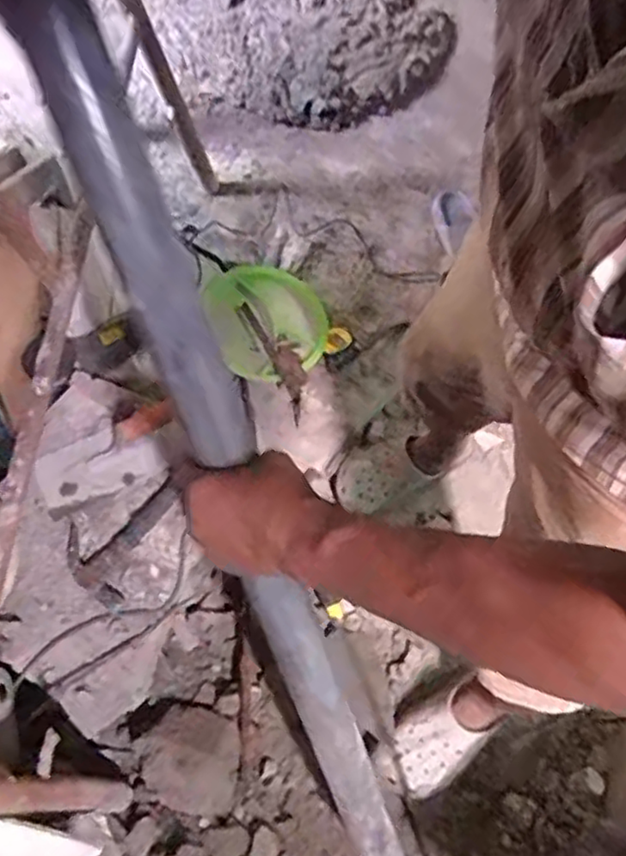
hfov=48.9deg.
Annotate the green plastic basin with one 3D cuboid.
[{"bbox_3d":[-0.090,-0.217,1.330,0.226,0.067,0.267,-21,68,-12],"label":"green plastic basin"}]

